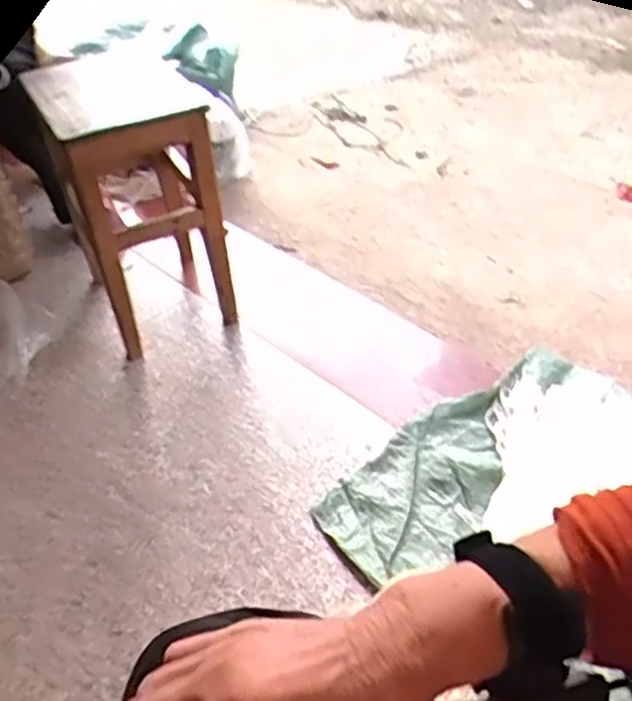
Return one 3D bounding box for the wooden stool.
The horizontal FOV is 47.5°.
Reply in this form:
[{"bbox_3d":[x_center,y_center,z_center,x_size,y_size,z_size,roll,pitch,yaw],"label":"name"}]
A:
[{"bbox_3d":[-0.329,-0.267,1.321,0.247,0.439,0.365,-18,42,-15],"label":"wooden stool"}]

